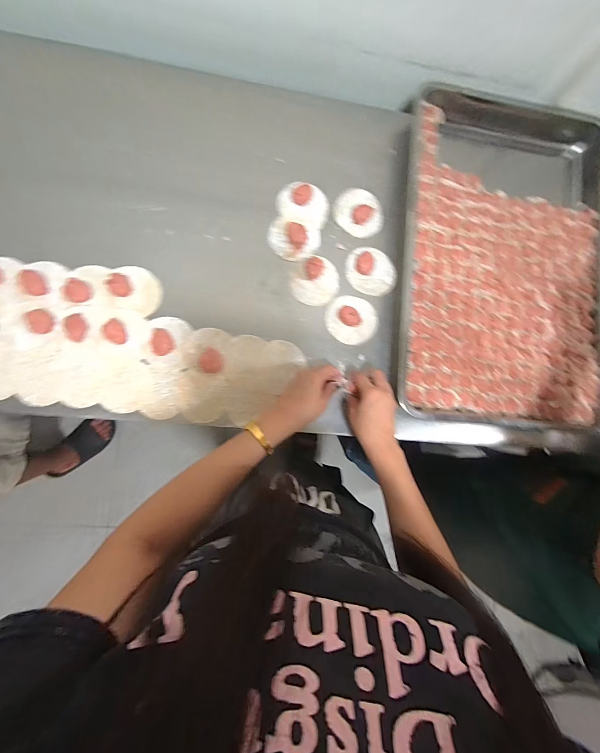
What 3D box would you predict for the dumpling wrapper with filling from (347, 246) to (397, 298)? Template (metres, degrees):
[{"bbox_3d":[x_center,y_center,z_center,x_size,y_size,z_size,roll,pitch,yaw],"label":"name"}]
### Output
[{"bbox_3d":[0.126,-0.185,0.557,0.094,0.019,0.075,36,82,-3],"label":"dumpling wrapper with filling"}]

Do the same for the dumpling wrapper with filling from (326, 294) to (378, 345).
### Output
[{"bbox_3d":[0.091,-0.100,0.538,0.085,0.023,0.087,1,85,-7],"label":"dumpling wrapper with filling"}]

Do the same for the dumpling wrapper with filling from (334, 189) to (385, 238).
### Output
[{"bbox_3d":[0.107,-0.293,0.566,0.090,0.014,0.073,33,82,-3],"label":"dumpling wrapper with filling"}]

